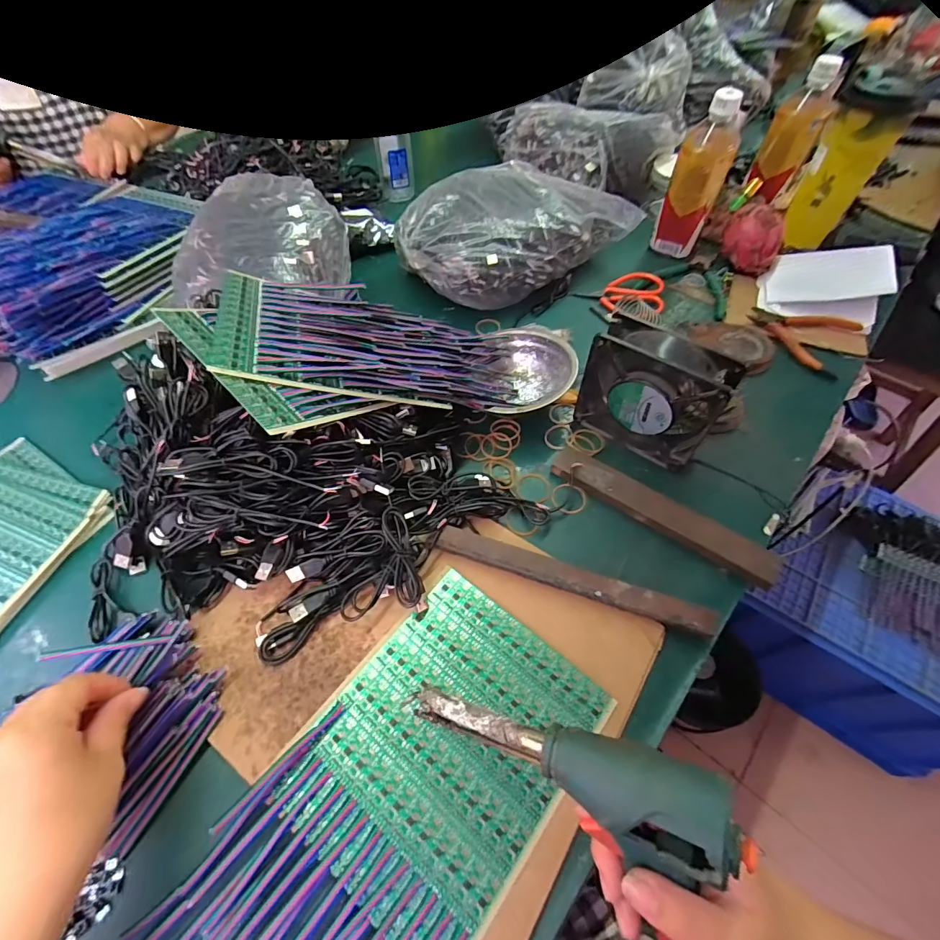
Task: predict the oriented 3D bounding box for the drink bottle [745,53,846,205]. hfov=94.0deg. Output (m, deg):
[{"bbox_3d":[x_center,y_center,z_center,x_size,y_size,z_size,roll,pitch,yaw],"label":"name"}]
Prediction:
[{"bbox_3d":[0.446,-0.467,0.605,0.061,0.155,0.043,23,38,13],"label":"drink bottle"}]

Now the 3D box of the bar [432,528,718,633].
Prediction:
[{"bbox_3d":[0.082,0.087,0.365,0.225,0.024,0.025,17,59,10],"label":"bar"}]

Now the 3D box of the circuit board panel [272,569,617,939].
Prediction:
[{"bbox_3d":[-0.015,0.191,0.308,0.151,0.005,0.191,35,64,19],"label":"circuit board panel"}]

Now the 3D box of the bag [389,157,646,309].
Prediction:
[{"bbox_3d":[0.049,-0.329,0.593,0.290,0.083,0.198,-24,61,-14],"label":"bag"}]

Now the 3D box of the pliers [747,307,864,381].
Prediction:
[{"bbox_3d":[0.393,-0.167,0.519,0.113,0.029,0.086,34,64,19],"label":"pliers"}]

